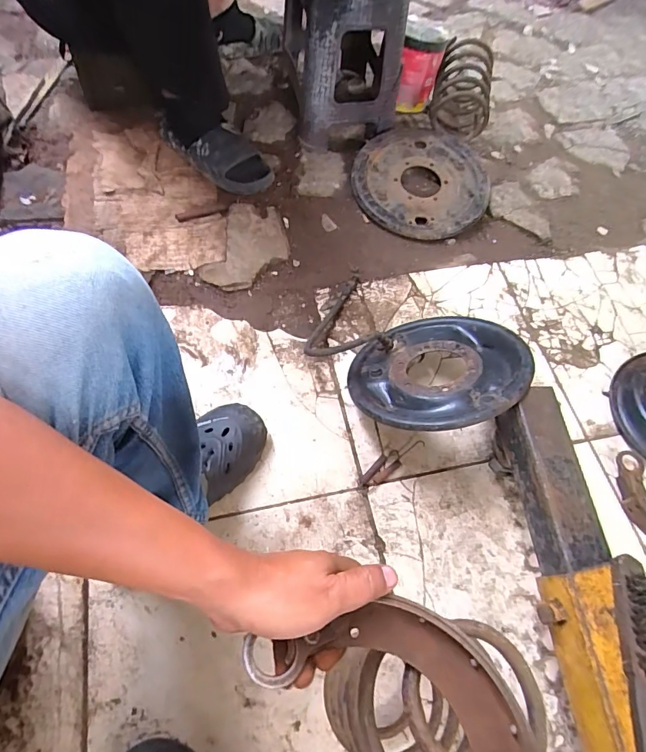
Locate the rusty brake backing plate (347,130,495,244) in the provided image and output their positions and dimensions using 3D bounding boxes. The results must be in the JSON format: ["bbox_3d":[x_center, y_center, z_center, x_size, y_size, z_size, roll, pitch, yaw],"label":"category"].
[{"bbox_3d":[0.219,-0.439,0.993,0.296,0.061,0.307,1,62,-2],"label":"rusty brake backing plate"}]

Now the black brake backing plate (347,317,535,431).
[{"bbox_3d":[0.179,-0.009,0.692,0.260,0.034,0.265,-3,39,21],"label":"black brake backing plate"}]

